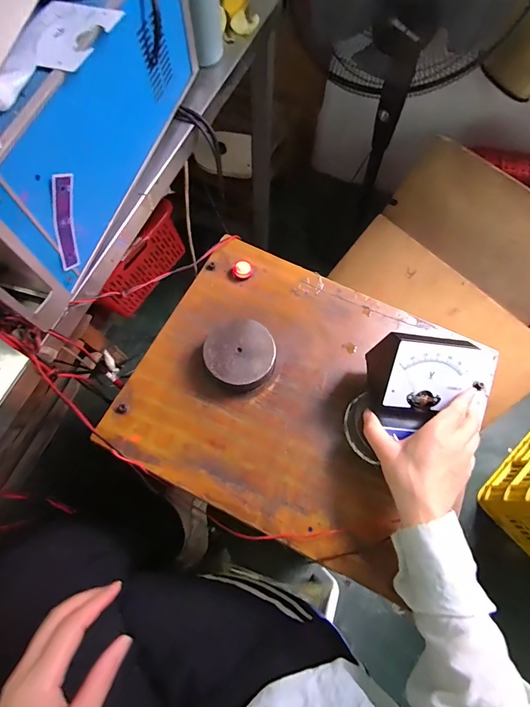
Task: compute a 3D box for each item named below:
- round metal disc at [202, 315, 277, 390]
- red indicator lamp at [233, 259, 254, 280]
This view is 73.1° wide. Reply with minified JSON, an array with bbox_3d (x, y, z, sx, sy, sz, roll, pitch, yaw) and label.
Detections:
[{"bbox_3d":[-0.033,0.002,0.477,0.091,0.041,0.090,-39,74,-15],"label":"round metal disc"},{"bbox_3d":[-0.033,-0.129,0.542,0.030,0.009,0.032,0,68,-1],"label":"red indicator lamp"}]

